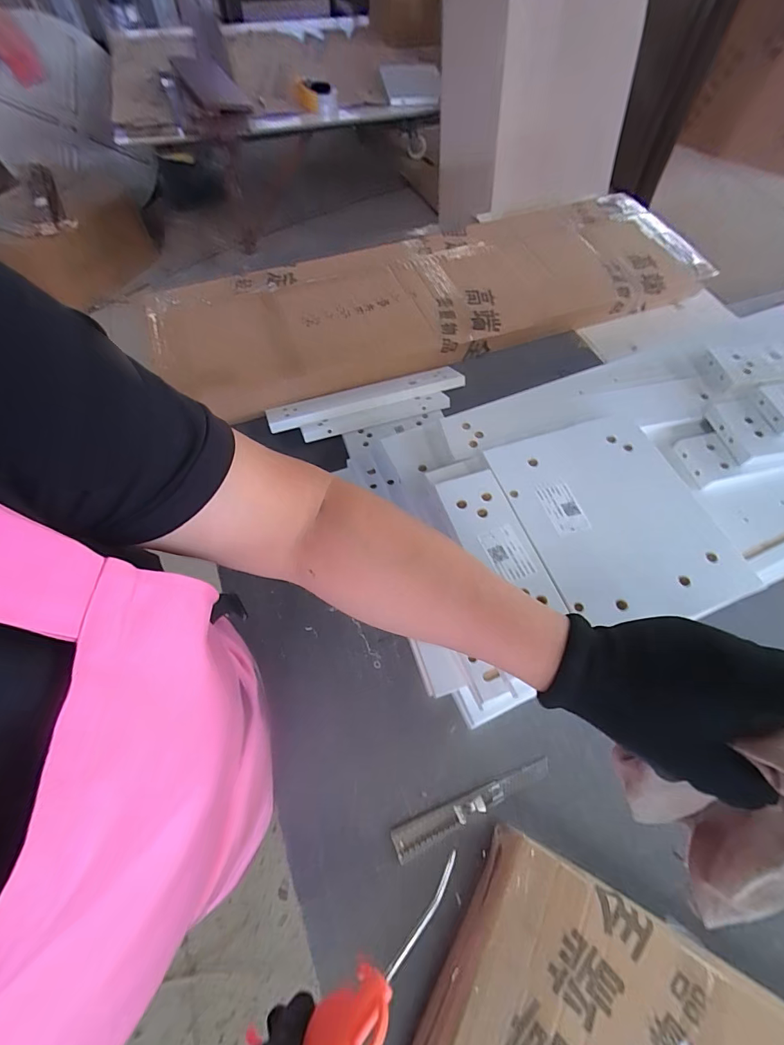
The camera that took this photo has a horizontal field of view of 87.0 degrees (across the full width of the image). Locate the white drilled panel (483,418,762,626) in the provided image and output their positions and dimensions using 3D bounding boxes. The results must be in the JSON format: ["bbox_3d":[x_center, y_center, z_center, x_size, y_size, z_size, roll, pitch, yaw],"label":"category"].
[{"bbox_3d":[0.241,-0.010,0.451,0.202,0.015,0.236,-17,63,-10],"label":"white drilled panel"}]

